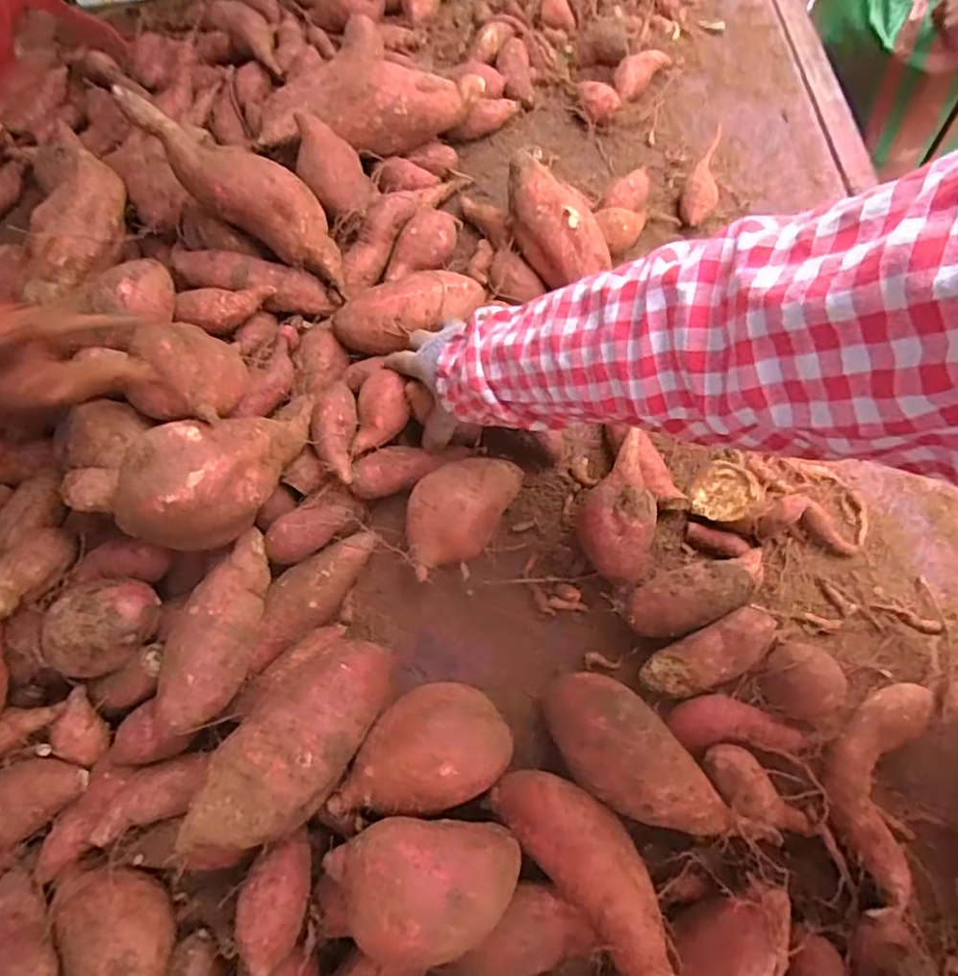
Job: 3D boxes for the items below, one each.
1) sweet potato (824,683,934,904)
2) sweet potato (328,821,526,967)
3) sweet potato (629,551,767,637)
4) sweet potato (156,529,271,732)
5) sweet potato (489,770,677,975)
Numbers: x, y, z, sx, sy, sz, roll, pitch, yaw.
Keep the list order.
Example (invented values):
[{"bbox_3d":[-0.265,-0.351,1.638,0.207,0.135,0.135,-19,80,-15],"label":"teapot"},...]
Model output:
[{"bbox_3d":[0.292,0.211,0.464,0.063,0.030,0.146,19,67,11],"label":"sweet potato"},{"bbox_3d":[-0.037,0.267,0.418,0.129,0.076,0.081,2,66,6],"label":"sweet potato"},{"bbox_3d":[0.188,0.086,0.522,0.129,0.039,0.051,-16,65,-5],"label":"sweet potato"},{"bbox_3d":[-0.207,0.114,0.509,0.059,0.062,0.165,9,67,9],"label":"sweet potato"},{"bbox_3d":[0.092,0.277,0.425,0.067,0.046,0.201,-36,68,-14],"label":"sweet potato"}]

